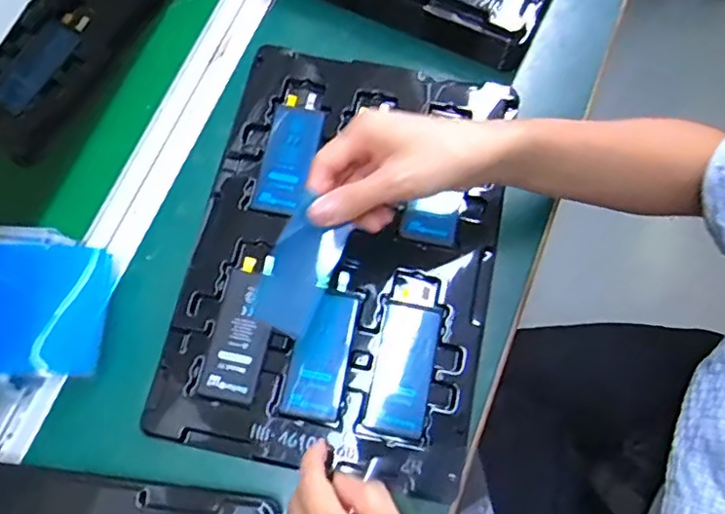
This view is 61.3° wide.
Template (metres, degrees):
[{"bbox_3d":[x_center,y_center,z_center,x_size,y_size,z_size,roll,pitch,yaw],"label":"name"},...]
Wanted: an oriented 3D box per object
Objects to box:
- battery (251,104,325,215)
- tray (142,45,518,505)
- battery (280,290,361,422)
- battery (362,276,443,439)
[{"bbox_3d":[-0.061,-0.083,0.508,0.039,0.008,0.096,12,73,5],"label":"battery"},{"bbox_3d":[-0.015,-0.008,0.478,0.223,0.034,0.327,11,69,7],"label":"tray"},{"bbox_3d":[-0.030,0.073,0.462,0.039,0.006,0.095,12,73,5],"label":"battery"},{"bbox_3d":[0.033,0.073,0.456,0.043,0.007,0.114,12,73,5],"label":"battery"}]

